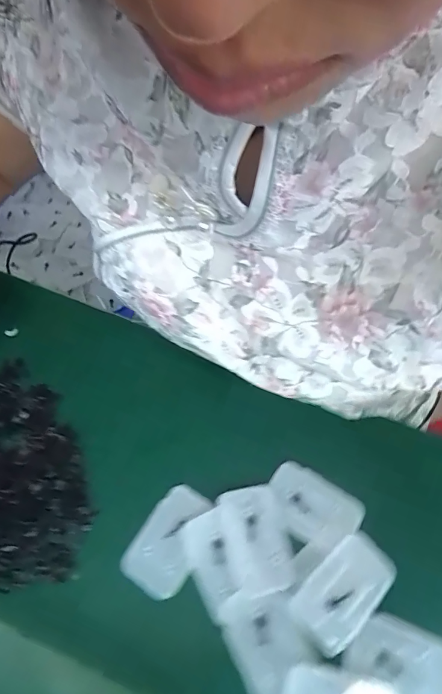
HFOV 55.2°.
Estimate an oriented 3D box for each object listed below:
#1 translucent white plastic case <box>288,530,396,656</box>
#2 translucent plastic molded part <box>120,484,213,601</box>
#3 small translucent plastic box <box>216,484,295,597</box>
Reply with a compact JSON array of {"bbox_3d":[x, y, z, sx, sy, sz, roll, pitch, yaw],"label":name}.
[{"bbox_3d":[0.085,0.165,0.290,0.073,0.010,0.043,-40,69,-21],"label":"translucent white plastic case"},{"bbox_3d":[-0.037,0.139,0.307,0.045,0.011,0.072,29,64,13],"label":"translucent plastic molded part"},{"bbox_3d":[0.026,0.137,0.304,0.042,0.008,0.067,-14,62,-10],"label":"small translucent plastic box"}]

